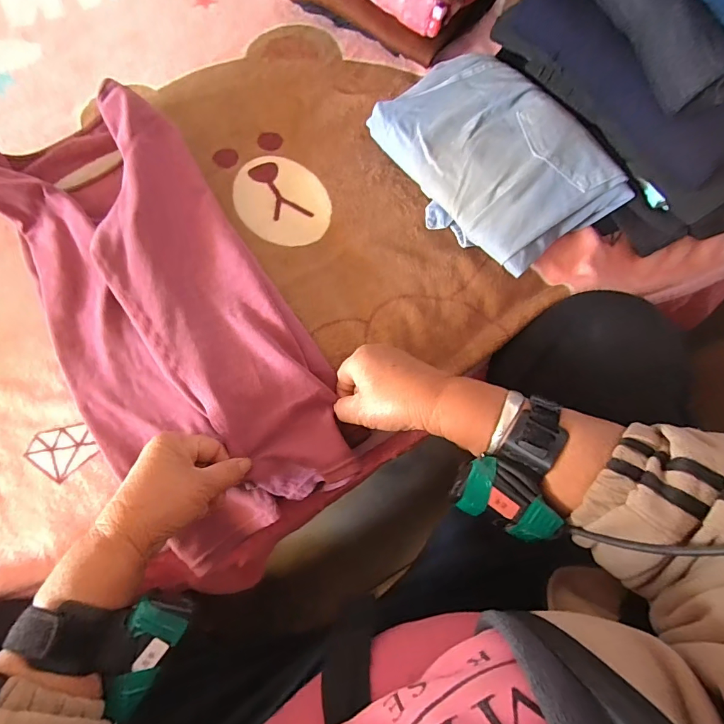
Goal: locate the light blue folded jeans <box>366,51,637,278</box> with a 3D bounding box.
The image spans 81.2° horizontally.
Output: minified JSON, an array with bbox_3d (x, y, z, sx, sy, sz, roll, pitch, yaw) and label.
[{"bbox_3d":[0.137,-0.225,0.459,0.153,0.073,0.250,-30,73,-10],"label":"light blue folded jeans"}]

